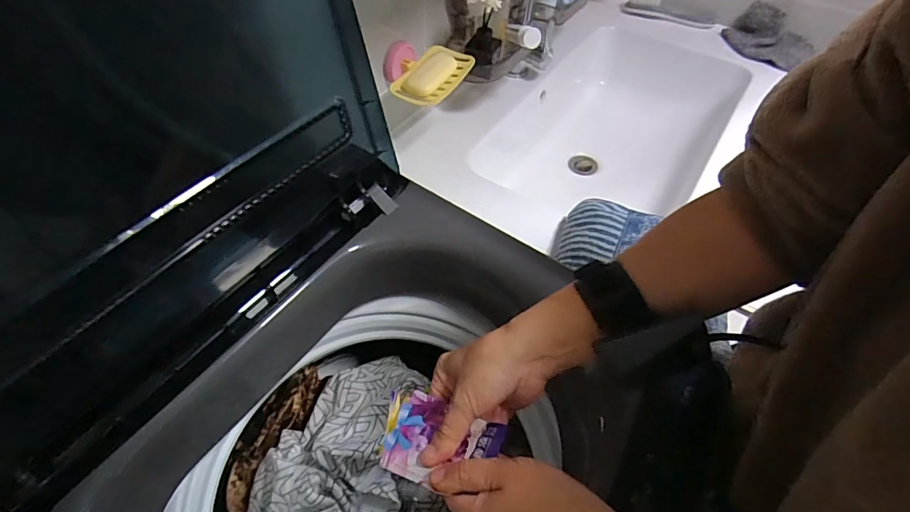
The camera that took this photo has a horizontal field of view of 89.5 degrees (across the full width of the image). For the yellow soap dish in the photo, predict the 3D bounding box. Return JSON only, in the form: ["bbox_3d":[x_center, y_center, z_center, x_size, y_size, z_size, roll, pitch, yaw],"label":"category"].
[{"bbox_3d":[-0.032,-0.254,0.635,0.074,0.034,0.107,32,58,23],"label":"yellow soap dish"}]

